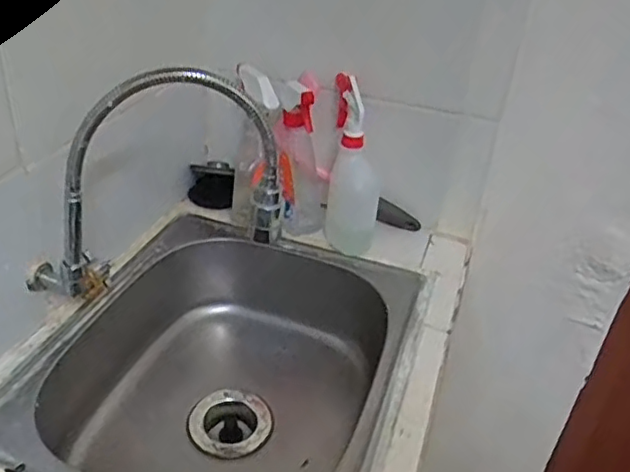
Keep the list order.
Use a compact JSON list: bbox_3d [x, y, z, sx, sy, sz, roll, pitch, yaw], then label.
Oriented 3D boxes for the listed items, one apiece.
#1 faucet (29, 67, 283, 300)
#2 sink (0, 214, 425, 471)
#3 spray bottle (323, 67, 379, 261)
[{"bbox_3d":[-0.175,-0.054,0.662,0.271,0.260,0.050,-1,33,-9],"label":"faucet"},{"bbox_3d":[-0.109,0.221,0.798,0.396,0.238,0.470,14,34,14],"label":"sink"},{"bbox_3d":[0.060,-0.106,0.897,0.073,0.236,0.118,5,33,1],"label":"spray bottle"}]

